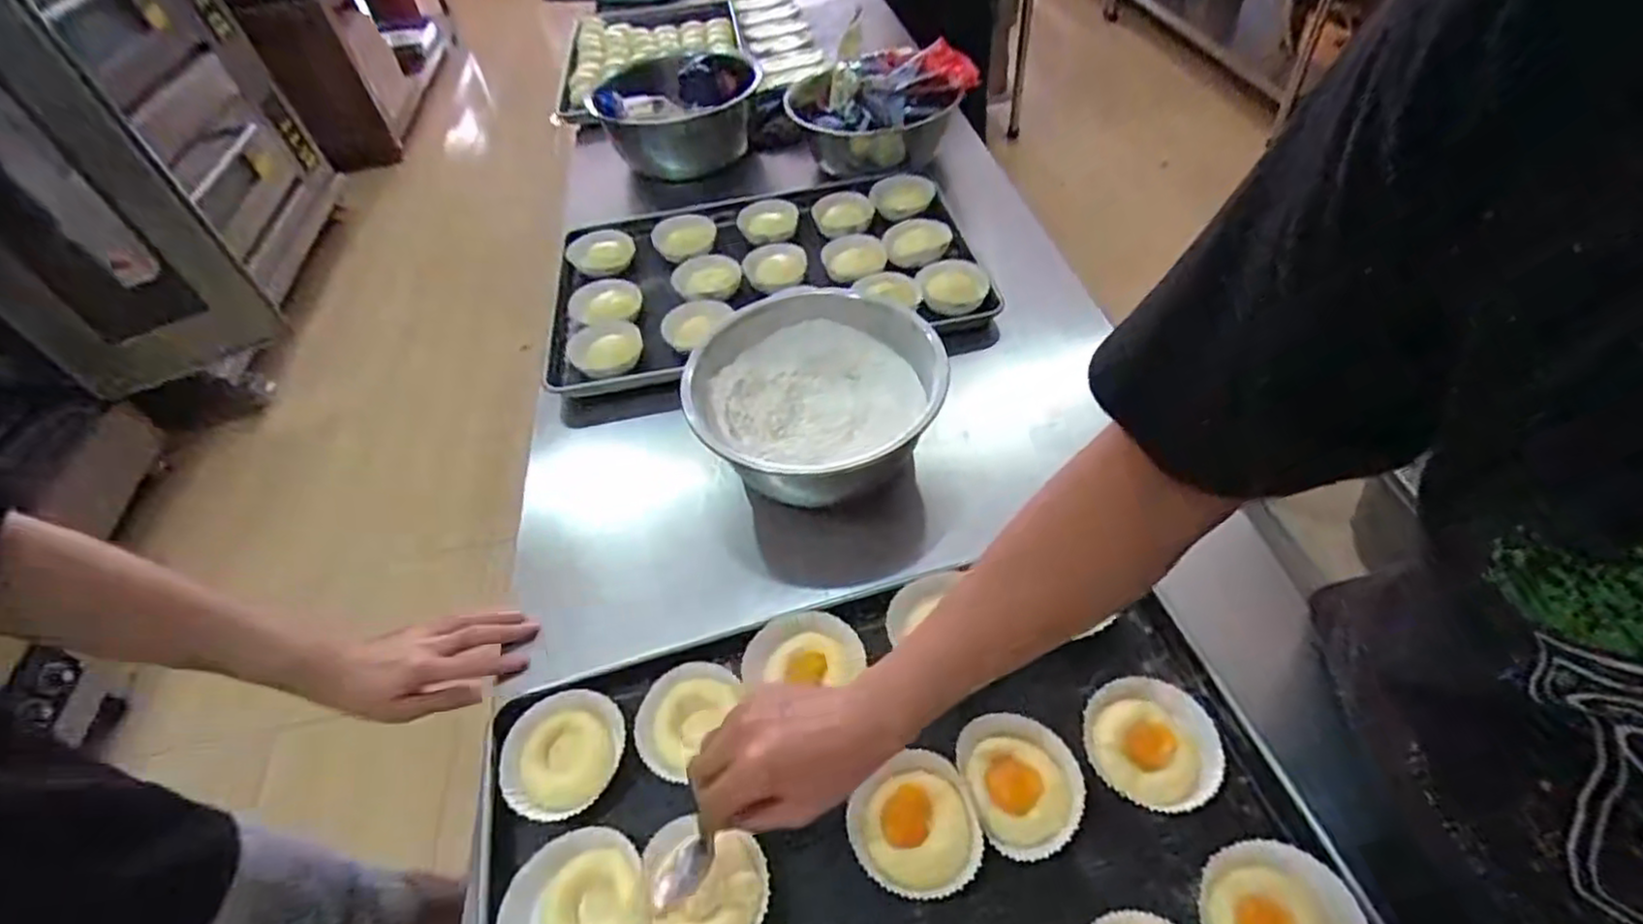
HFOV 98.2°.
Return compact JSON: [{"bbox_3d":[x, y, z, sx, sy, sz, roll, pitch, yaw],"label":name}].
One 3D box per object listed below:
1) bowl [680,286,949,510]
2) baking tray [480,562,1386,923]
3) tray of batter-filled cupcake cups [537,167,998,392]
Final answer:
[{"bbox_3d":[-0.005,-0.072,0.778,0.260,0.097,0.264,-5,49,5],"label":"bowl"},{"bbox_3d":[0.048,0.288,0.541,0.604,0.045,0.399,-14,50,-5],"label":"baking tray"},{"bbox_3d":[-0.086,-0.274,1.022,0.598,0.049,0.411,-12,48,-2],"label":"tray of batter-filled cupcake cups"}]

